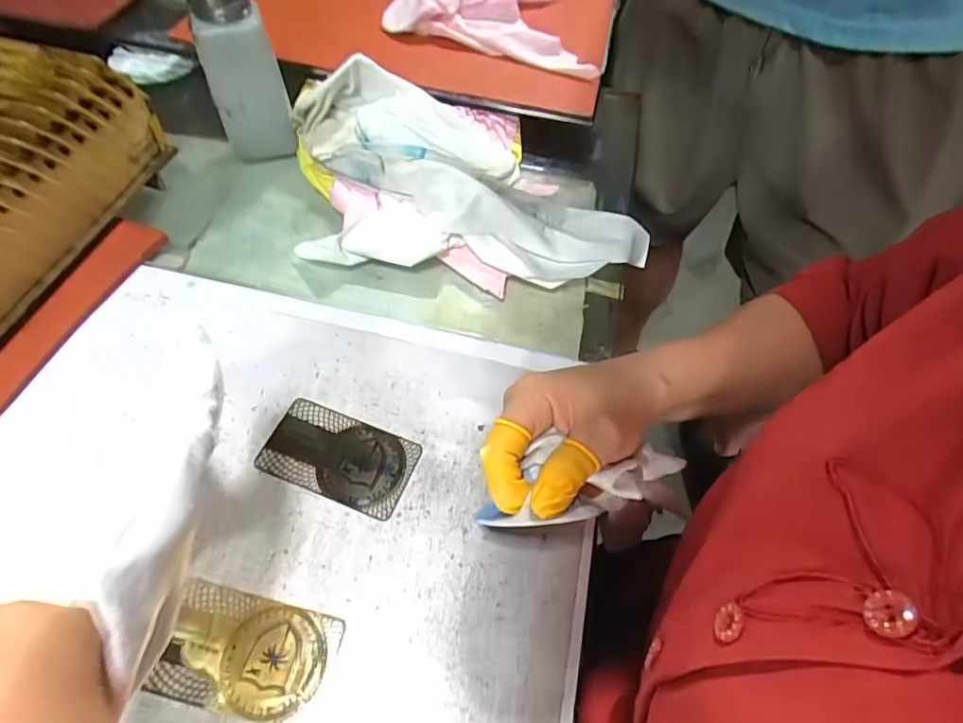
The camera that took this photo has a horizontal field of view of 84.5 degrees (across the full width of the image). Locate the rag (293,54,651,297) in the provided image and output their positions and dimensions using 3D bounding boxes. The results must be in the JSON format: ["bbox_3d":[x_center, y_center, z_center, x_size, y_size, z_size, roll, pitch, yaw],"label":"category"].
[{"bbox_3d":[-0.011,-0.146,0.417,0.295,0.050,0.179,8,57,3],"label":"rag"}]

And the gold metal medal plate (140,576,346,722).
[{"bbox_3d":[-0.112,0.139,0.253,0.081,0.004,0.049,12,57,6],"label":"gold metal medal plate"}]

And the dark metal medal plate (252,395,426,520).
[{"bbox_3d":[-0.083,0.054,0.309,0.086,0.004,0.050,19,58,10],"label":"dark metal medal plate"}]

